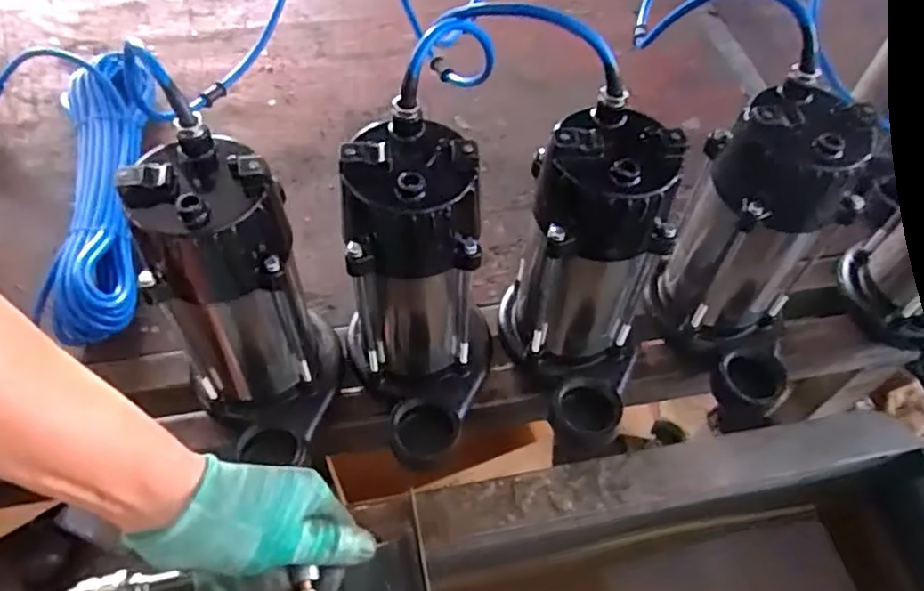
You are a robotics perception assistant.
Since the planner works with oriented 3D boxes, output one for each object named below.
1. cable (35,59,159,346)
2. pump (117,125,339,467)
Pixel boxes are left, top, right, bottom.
[{"bbox_3d":[-0.353,-0.103,0.694,0.095,0.054,0.348,-12,57,-11],"label":"cable"},{"bbox_3d":[-0.154,0.014,0.507,0.110,0.246,0.143,-26,61,-20],"label":"pump"}]

